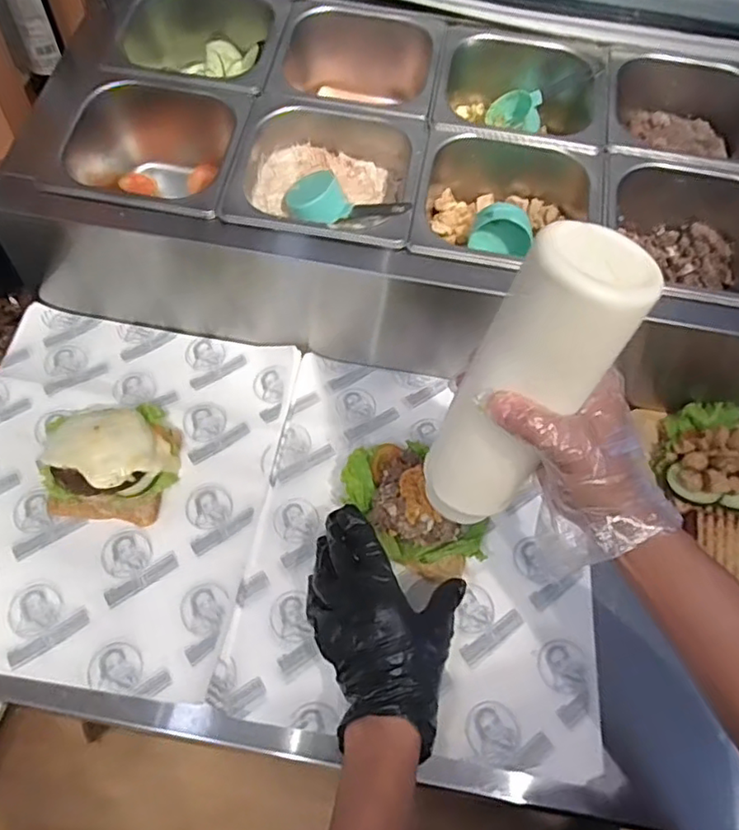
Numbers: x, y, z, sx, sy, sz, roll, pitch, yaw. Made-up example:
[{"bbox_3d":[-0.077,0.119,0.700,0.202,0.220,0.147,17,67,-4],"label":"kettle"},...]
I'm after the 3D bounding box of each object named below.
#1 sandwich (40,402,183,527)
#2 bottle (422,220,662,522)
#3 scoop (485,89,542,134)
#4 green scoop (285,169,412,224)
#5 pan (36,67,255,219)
[{"bbox_3d":[-0.245,0.033,0.559,0.132,0.051,0.119,7,58,0],"label":"sandwich"},{"bbox_3d":[0.090,-0.009,0.364,0.065,0.199,0.054,43,49,20],"label":"bottle"},{"bbox_3d":[0.165,-0.345,0.689,0.051,0.042,0.064,-11,60,-11],"label":"scoop"},{"bbox_3d":[-0.022,-0.206,0.577,0.114,0.034,0.054,6,58,0],"label":"green scoop"},{"bbox_3d":[-0.217,-0.249,0.627,0.171,0.110,0.165,8,58,1],"label":"pan"}]

